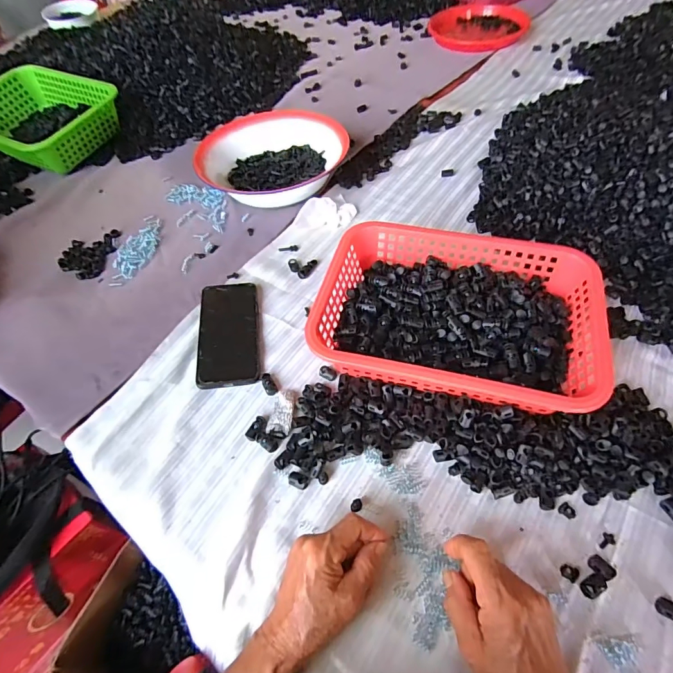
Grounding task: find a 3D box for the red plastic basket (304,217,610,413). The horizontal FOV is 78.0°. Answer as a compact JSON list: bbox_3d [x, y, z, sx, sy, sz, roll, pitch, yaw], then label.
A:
[{"bbox_3d":[0.135,-0.025,0.490,0.301,0.072,0.211,9,56,10],"label":"red plastic basket"}]

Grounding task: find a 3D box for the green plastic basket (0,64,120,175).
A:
[{"bbox_3d":[-0.595,-0.440,0.845,0.288,0.085,0.239,28,61,22],"label":"green plastic basket"}]

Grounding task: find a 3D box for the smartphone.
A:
[{"bbox_3d":[-0.140,-0.008,0.542,0.076,0.013,0.166,-8,54,-2],"label":"smartphone"}]

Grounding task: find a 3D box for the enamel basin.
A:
[{"bbox_3d":[-0.104,-0.328,0.739,0.245,0.061,0.220,5,55,7],"label":"enamel basin"}]

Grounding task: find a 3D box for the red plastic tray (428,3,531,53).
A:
[{"bbox_3d":[0.350,-0.808,1.076,0.252,0.041,0.211,35,64,25],"label":"red plastic tray"}]

